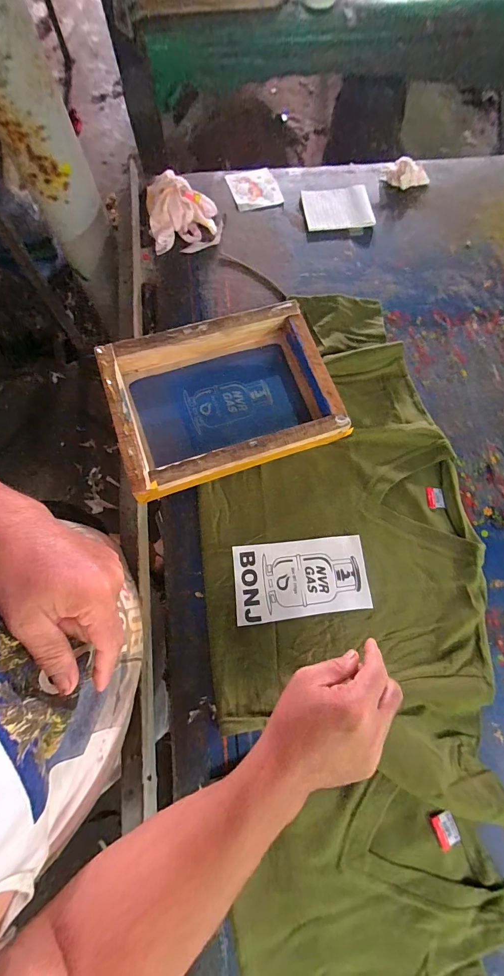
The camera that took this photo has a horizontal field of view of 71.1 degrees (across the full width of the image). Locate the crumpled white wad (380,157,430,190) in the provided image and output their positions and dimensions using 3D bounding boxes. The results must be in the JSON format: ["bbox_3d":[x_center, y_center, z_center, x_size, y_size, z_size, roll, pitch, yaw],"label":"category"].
[{"bbox_3d":[0.302,-0.617,0.694,0.092,0.033,0.049,15,73,4],"label":"crumpled white wad"}]

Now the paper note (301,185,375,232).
[{"bbox_3d":[0.160,-0.534,0.670,0.128,0.021,0.109,-5,73,-2],"label":"paper note"}]

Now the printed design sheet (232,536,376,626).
[{"bbox_3d":[0.064,0.120,0.470,0.174,0.004,0.099,-6,72,-1],"label":"printed design sheet"}]

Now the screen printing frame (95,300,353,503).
[{"bbox_3d":[-0.039,-0.132,0.508,0.303,0.074,0.217,-20,74,-7],"label":"screen printing frame"}]

